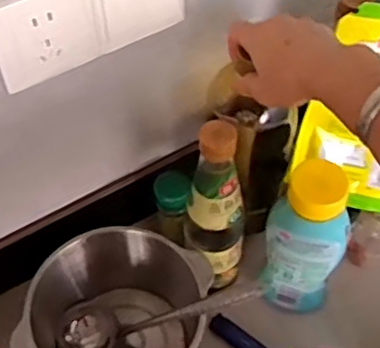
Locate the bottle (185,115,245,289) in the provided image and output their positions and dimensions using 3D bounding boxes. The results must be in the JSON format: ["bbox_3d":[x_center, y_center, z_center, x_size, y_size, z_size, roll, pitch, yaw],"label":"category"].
[{"bbox_3d":[0.024,0.042,0.630,0.058,0.224,0.055,12,56,9],"label":"bottle"}]

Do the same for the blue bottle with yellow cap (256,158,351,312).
[{"bbox_3d":[0.114,0.075,0.645,0.060,0.217,0.064,-26,59,-17],"label":"blue bottle with yellow cap"}]

